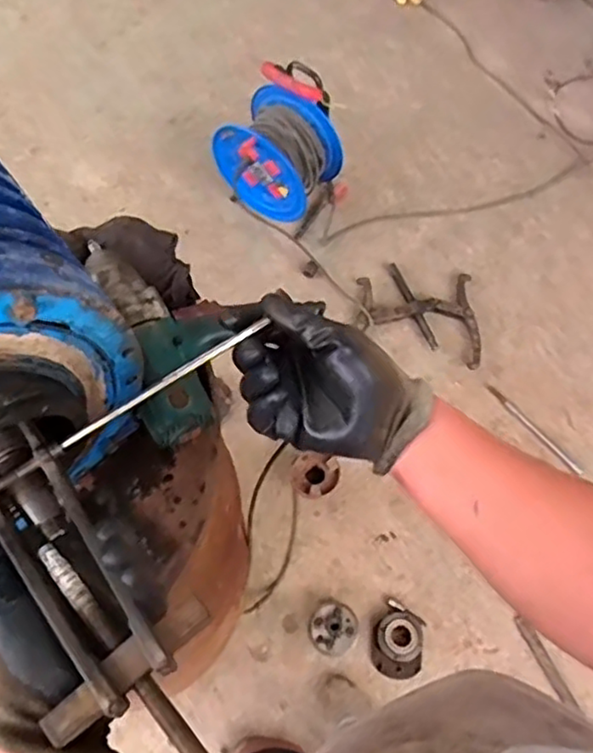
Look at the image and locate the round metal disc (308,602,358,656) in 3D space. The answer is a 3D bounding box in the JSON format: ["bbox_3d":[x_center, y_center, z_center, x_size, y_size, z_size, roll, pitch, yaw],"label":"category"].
[{"bbox_3d":[0.079,0.553,1.439,0.105,0.049,0.100,0,65,-1],"label":"round metal disc"}]

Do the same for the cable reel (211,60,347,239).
[{"bbox_3d":[-0.039,-0.629,1.784,0.300,0.362,0.210,36,70,15],"label":"cable reel"}]

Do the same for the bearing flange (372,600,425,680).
[{"bbox_3d":[0.226,0.583,1.452,0.109,0.032,0.148,11,65,4],"label":"bearing flange"}]

